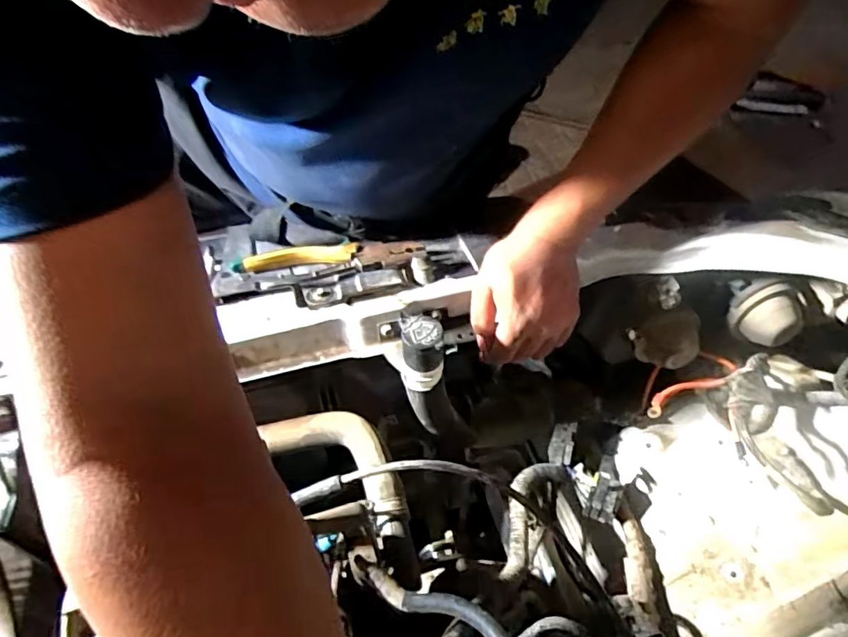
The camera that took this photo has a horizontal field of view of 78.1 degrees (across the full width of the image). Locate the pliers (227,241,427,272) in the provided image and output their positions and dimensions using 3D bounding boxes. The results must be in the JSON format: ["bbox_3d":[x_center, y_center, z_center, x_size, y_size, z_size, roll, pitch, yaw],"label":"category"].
[{"bbox_3d":[-0.100,-0.064,0.556,0.197,0.019,0.034,-3,47,0],"label":"pliers"}]

